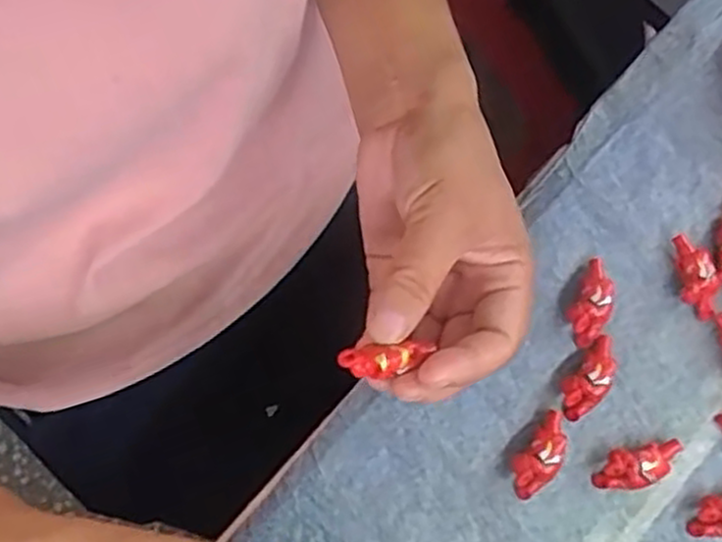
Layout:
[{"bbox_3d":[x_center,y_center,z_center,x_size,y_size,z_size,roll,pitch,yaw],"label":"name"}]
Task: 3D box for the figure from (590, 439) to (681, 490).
[{"bbox_3d":[0.132,0.093,0.369,0.042,0.014,0.019,-9,79,-3],"label":"figure"}]

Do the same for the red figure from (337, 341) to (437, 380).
[{"bbox_3d":[0.008,0.035,0.300,0.035,0.007,0.013,-9,79,13],"label":"red figure"}]

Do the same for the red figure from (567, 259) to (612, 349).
[{"bbox_3d":[0.114,0.015,0.383,0.018,0.015,0.044,24,79,3],"label":"red figure"}]

